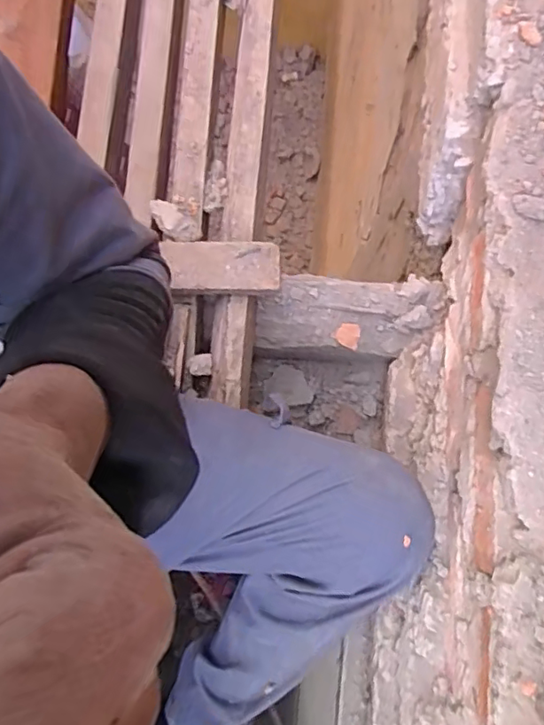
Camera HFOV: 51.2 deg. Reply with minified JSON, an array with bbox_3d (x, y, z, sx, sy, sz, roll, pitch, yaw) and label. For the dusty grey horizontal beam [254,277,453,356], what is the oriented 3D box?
[{"bbox_3d":[0.098,-0.065,0.744,0.235,0.068,0.102,5,77,0],"label":"dusty grey horizontal beam"}]

